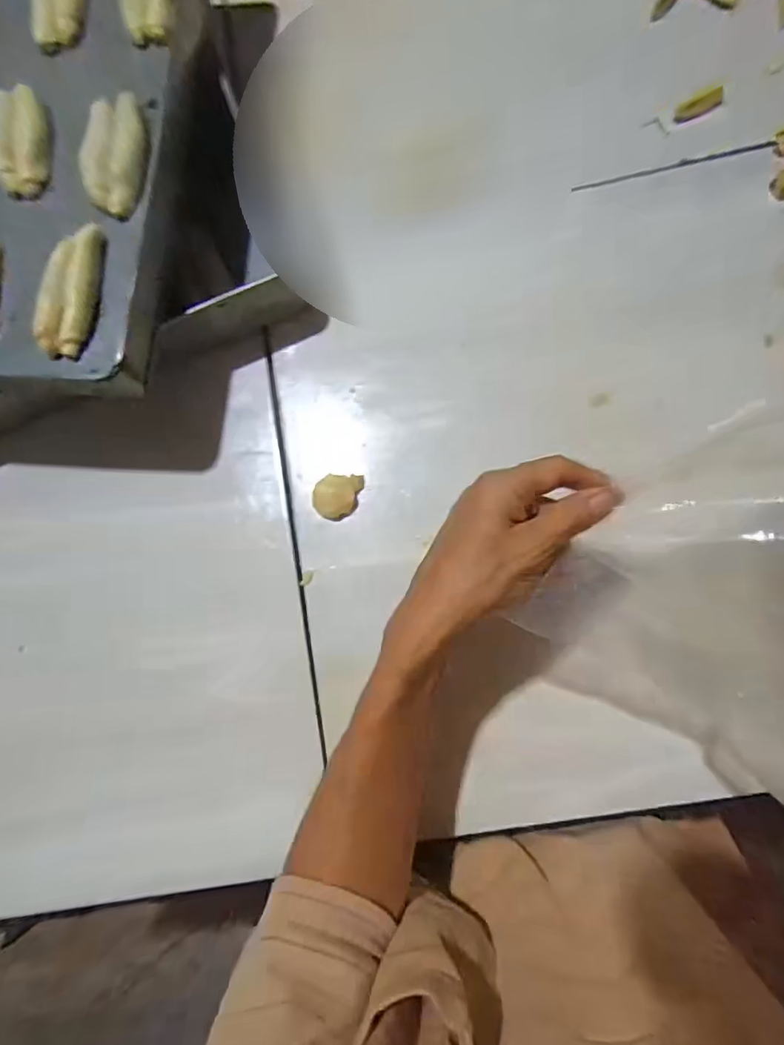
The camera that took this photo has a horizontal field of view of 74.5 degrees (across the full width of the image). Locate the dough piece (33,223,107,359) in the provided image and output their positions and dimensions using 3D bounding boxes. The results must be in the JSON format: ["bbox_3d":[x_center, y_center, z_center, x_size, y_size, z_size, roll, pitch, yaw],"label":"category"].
[{"bbox_3d":[-0.247,-0.181,0.395,0.031,0.022,0.108,5,83,6],"label":"dough piece"}]

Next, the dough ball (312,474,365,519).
[{"bbox_3d":[-0.044,-0.023,0.423,0.031,0.023,0.040,22,85,8],"label":"dough ball"}]

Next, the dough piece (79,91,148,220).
[{"bbox_3d":[-0.222,-0.300,0.413,0.043,0.020,0.106,-3,82,5],"label":"dough piece"}]

